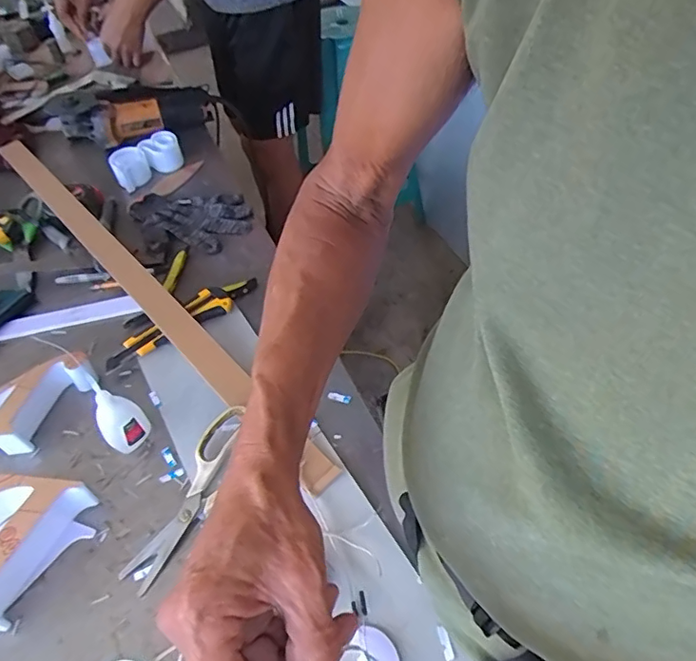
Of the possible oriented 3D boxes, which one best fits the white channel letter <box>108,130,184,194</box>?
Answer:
[{"bbox_3d":[-0.354,-0.302,0.936,0.065,0.044,0.133,30,57,27],"label":"white channel letter"}]

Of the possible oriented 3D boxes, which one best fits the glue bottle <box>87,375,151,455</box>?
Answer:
[{"bbox_3d":[-0.241,0.090,0.553,0.024,0.081,0.045,21,51,38],"label":"glue bottle"}]

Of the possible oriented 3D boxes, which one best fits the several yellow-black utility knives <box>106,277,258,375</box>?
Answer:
[{"bbox_3d":[-0.207,-0.016,0.672,0.214,0.026,0.036,-33,53,-21],"label":"several yellow-black utility knives"}]

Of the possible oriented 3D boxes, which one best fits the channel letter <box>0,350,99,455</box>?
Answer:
[{"bbox_3d":[-0.352,0.080,0.593,0.062,0.047,0.131,21,54,23],"label":"channel letter"}]

